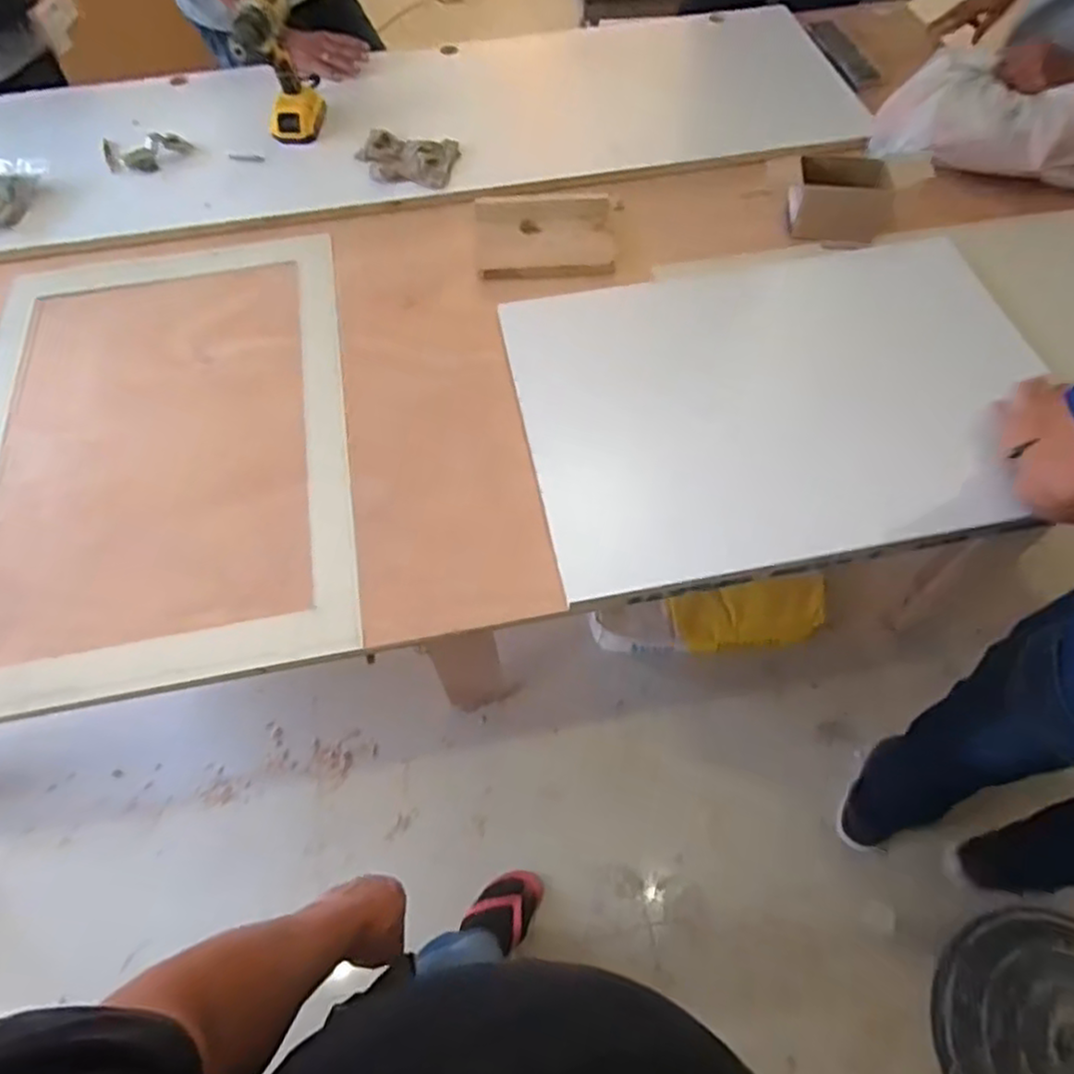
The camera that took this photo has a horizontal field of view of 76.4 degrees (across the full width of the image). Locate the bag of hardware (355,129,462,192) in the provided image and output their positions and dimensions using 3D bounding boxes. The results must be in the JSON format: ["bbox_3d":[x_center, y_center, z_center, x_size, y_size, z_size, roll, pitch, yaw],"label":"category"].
[{"bbox_3d":[-0.219,-0.638,1.148,0.173,0.036,0.118,11,62,7],"label":"bag of hardware"}]

